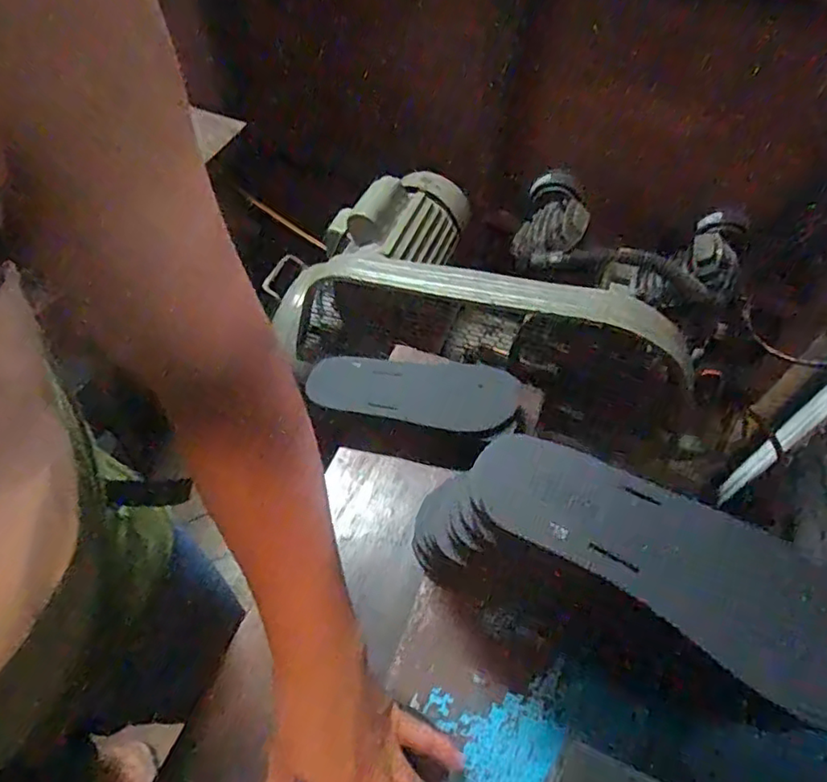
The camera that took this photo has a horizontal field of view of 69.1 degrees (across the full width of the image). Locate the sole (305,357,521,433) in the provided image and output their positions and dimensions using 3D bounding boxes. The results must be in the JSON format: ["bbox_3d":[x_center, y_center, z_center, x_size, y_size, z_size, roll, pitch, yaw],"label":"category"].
[{"bbox_3d":[-0.006,0.001,0.798,0.284,0.011,0.081,6,85,20],"label":"sole"}]

